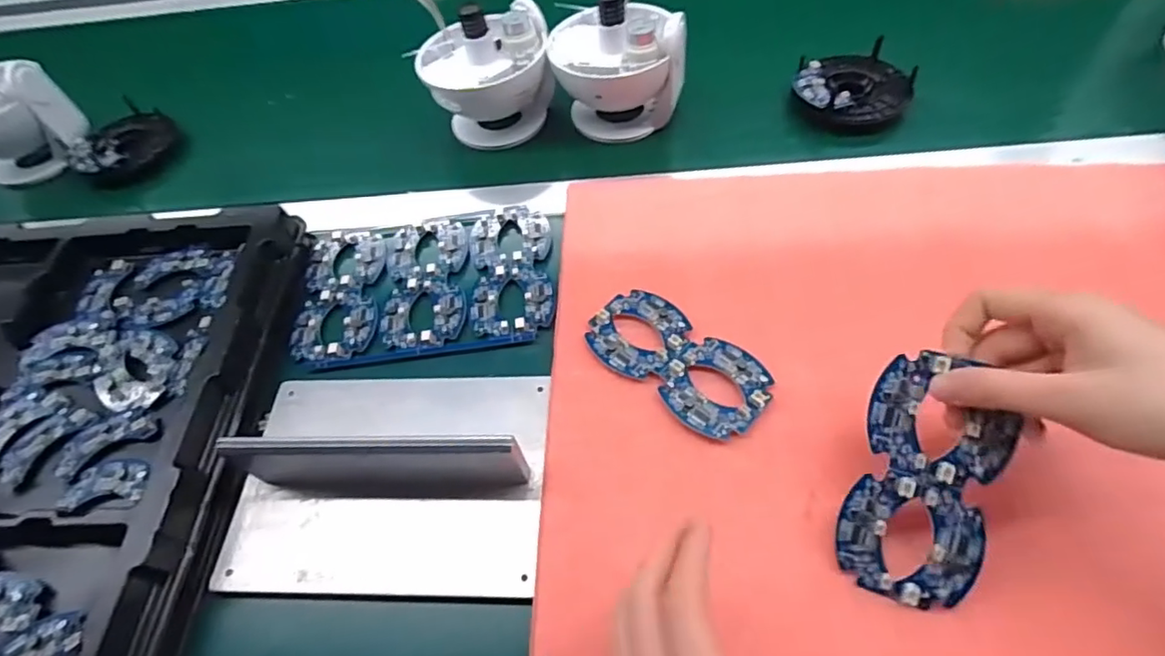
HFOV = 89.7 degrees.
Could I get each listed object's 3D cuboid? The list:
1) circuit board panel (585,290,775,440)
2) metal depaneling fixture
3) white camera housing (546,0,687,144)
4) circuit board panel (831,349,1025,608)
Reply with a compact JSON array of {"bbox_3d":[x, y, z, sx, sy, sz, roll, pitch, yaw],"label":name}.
[{"bbox_3d":[0.063,0.019,0.390,0.125,0.007,0.064,36,65,22],"label":"circuit board panel"},{"bbox_3d":[-0.124,0.080,0.353,0.196,0.057,0.139,1,57,2],"label":"metal depaneling fixture"},{"bbox_3d":[0.032,-0.245,0.538,0.115,0.117,0.097,1,57,3],"label":"white camera housing"},{"bbox_3d":[0.175,0.077,0.300,0.064,0.007,0.125,16,93,20],"label":"circuit board panel"}]

